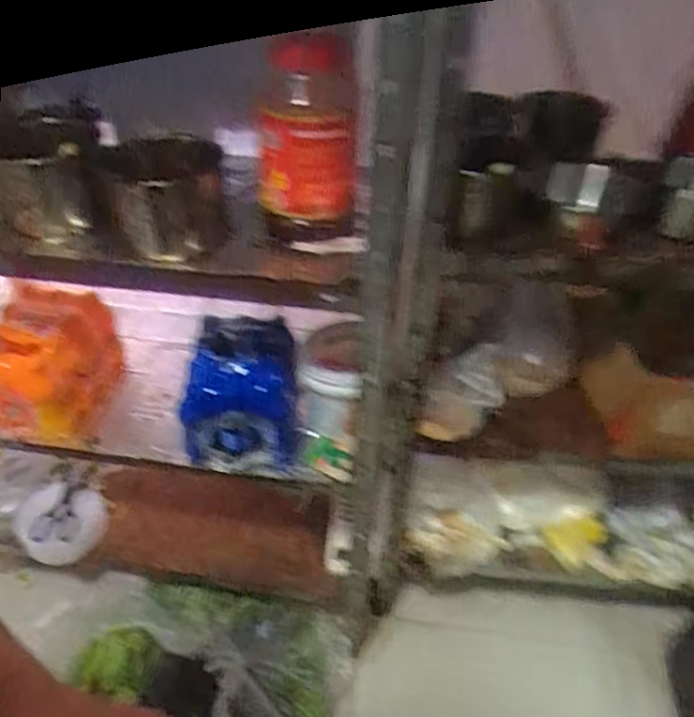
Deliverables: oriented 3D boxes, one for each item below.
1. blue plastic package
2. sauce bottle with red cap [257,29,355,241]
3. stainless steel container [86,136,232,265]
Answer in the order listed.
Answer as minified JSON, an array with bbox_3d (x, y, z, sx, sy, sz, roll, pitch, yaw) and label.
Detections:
[{"bbox_3d":[-0.164,0.057,0.989,0.202,0.161,0.204,-1,40,-4],"label":"blue plastic package"},{"bbox_3d":[-0.047,-0.243,0.702,0.115,0.233,0.126,-1,40,-4],"label":"sauce bottle with red cap"},{"bbox_3d":[-0.226,-0.201,0.741,0.141,0.121,0.111,-11,42,-16],"label":"stainless steel container"}]

